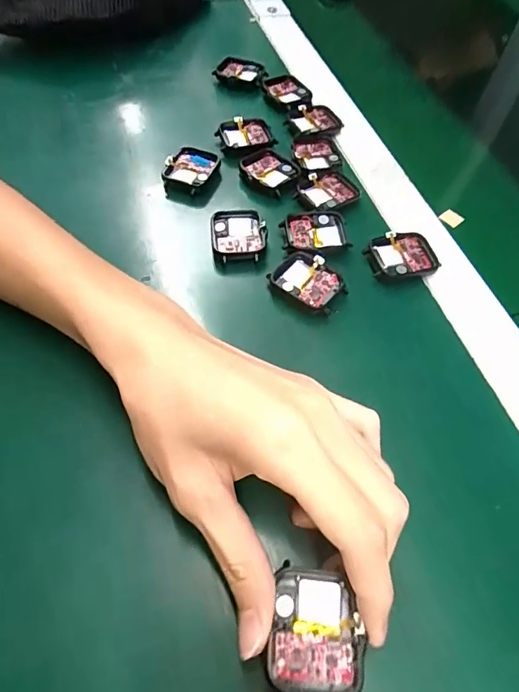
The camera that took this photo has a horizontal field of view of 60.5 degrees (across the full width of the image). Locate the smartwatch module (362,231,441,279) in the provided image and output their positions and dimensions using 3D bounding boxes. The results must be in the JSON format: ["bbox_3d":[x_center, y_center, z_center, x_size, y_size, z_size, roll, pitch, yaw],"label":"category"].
[{"bbox_3d":[0.099,-0.062,0.309,0.046,0.008,0.037,-12,59,-11],"label":"smartwatch module"}]

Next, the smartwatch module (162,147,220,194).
[{"bbox_3d":[-0.053,-0.141,0.351,0.037,0.011,0.044,22,59,11],"label":"smartwatch module"}]

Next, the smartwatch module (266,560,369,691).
[{"bbox_3d":[0.023,0.112,0.175,0.036,0.008,0.044,5,59,5],"label":"smartwatch module"}]

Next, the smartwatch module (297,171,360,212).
[{"bbox_3d":[0.053,-0.119,0.342,0.040,0.006,0.036,-23,62,-17],"label":"smartwatch module"}]

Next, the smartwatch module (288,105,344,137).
[{"bbox_3d":[0.048,-0.196,0.388,0.041,0.006,0.041,-17,60,-14],"label":"smartwatch module"}]

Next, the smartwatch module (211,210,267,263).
[{"bbox_3d":[-0.015,-0.079,0.313,0.037,0.010,0.042,-4,58,-6],"label":"smartwatch module"}]

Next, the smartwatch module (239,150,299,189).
[{"bbox_3d":[0.008,-0.142,0.353,0.040,0.007,0.043,-37,66,-23],"label":"smartwatch module"}]

